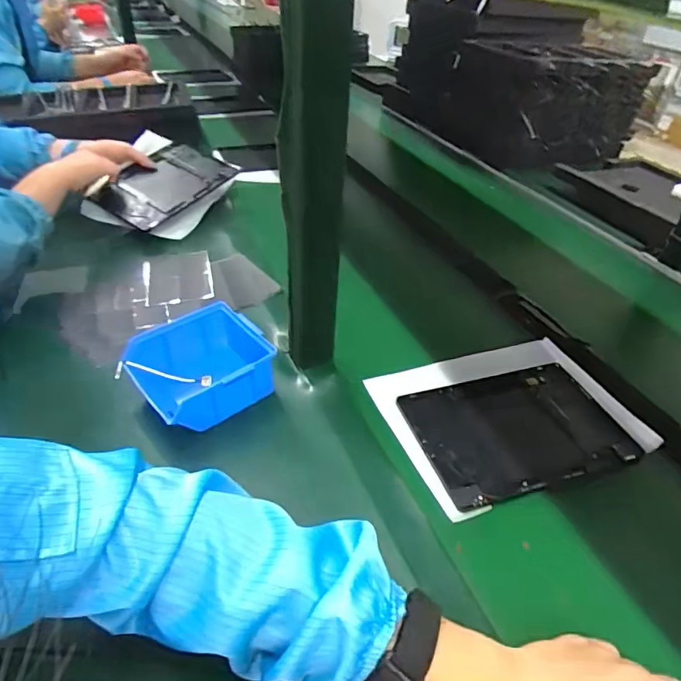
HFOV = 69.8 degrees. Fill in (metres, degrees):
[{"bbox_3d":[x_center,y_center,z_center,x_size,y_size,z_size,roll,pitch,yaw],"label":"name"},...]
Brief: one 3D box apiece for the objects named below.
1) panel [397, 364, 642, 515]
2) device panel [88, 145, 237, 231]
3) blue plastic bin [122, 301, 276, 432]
[{"bbox_3d":[0.202,0.099,0.561,0.235,0.010,0.152,-10,41,-15],"label":"panel"},{"bbox_3d":[-0.317,-0.285,0.889,0.152,0.012,0.236,27,53,11],"label":"device panel"},{"bbox_3d":[-0.158,0.031,0.555,0.135,0.064,0.130,-26,47,-31],"label":"blue plastic bin"}]

